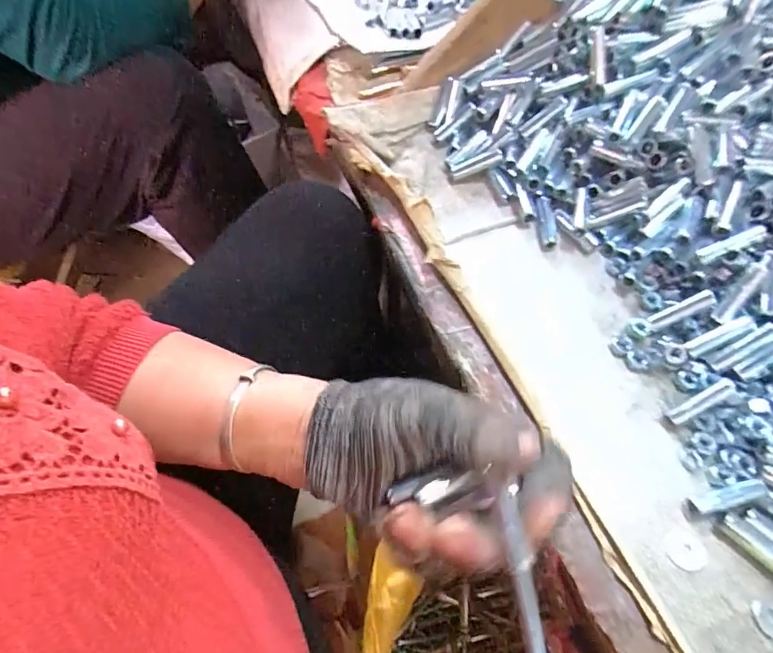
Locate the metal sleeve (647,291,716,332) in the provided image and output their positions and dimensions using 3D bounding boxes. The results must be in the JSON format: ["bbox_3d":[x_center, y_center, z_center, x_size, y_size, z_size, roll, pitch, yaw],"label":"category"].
[{"bbox_3d":[0.200,-0.011,0.320,0.042,0.006,0.009,-30,61,21],"label":"metal sleeve"}]

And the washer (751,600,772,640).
[{"bbox_3d":[0.204,0.155,0.248,0.020,0.004,0.016,11,62,7],"label":"washer"}]

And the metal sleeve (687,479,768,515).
[{"bbox_3d":[0.197,0.098,0.271,0.042,0.009,0.010,-12,62,-6],"label":"metal sleeve"}]

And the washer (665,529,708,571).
[{"bbox_3d":[0.169,0.126,0.266,0.021,0.004,0.020,0,62,1],"label":"washer"}]

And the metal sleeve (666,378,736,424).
[{"bbox_3d":[0.196,0.047,0.294,0.044,0.006,0.009,-34,65,7],"label":"metal sleeve"}]

